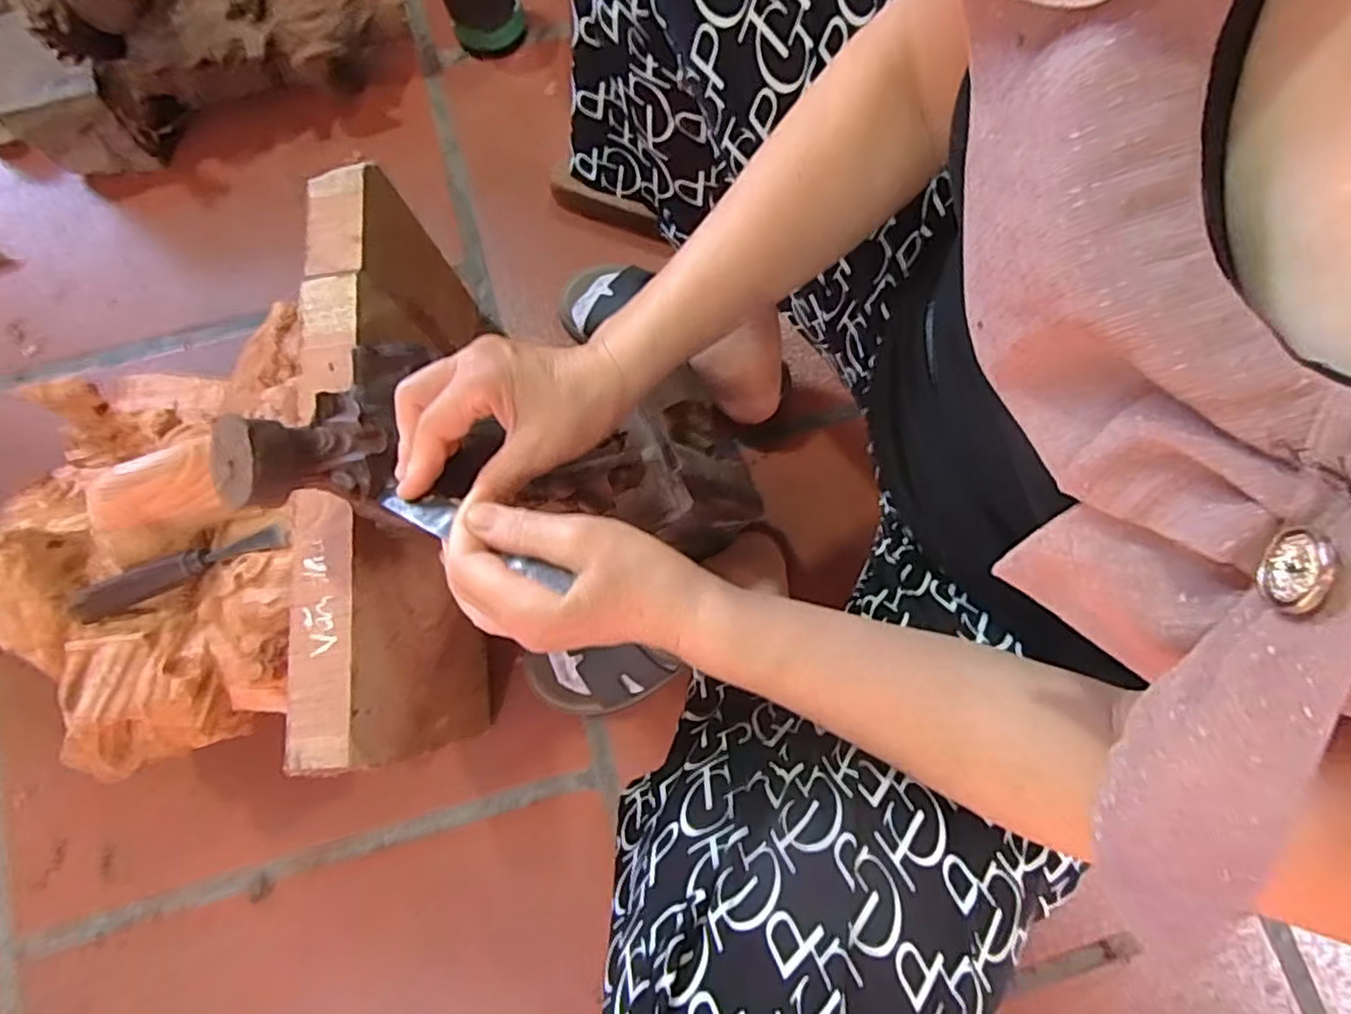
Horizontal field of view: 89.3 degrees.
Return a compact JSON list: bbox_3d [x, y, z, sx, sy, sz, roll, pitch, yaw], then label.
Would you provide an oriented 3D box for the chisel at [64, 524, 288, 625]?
[{"bbox_3d":[-0.348,0.043,0.475,0.154,0.019,0.025,-20,79,-4],"label":"chisel"}]

